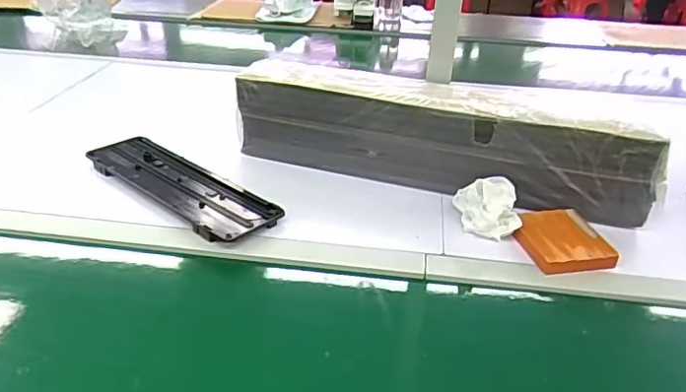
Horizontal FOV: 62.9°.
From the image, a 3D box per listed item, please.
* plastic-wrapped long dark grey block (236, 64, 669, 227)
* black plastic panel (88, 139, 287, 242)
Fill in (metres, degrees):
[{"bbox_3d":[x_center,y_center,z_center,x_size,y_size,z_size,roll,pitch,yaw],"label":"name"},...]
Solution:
[{"bbox_3d":[0.136,-0.090,0.844,0.616,0.167,0.079,12,28,15],"label":"plastic-wrapped long dark grey block"},{"bbox_3d":[-0.244,-0.019,0.824,0.353,0.020,0.105,24,37,32],"label":"black plastic panel"}]

